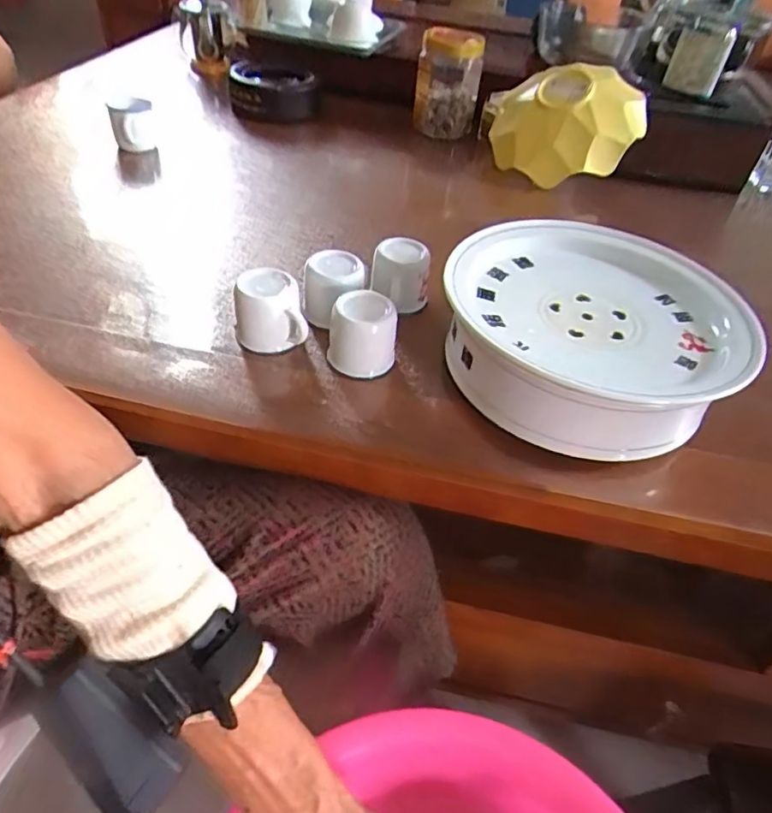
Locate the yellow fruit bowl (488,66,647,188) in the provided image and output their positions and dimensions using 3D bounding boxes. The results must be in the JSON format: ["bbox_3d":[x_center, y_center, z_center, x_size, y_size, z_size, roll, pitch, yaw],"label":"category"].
[{"bbox_3d":[0.243,-0.385,0.773,0.189,0.106,0.176,11,45,5],"label":"yellow fruit bowl"}]

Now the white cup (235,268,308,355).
[{"bbox_3d":[-0.094,-0.077,0.466,0.057,0.055,0.053,-2,45,-9],"label":"white cup"}]

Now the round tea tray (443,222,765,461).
[{"bbox_3d":[0.147,-0.058,0.457,0.196,0.086,0.215,3,45,-3],"label":"round tea tray"}]

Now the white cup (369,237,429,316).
[{"bbox_3d":[0.013,-0.118,0.525,0.052,0.052,0.055,3,45,-3],"label":"white cup"}]

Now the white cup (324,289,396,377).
[{"bbox_3d":[-0.019,-0.057,0.455,0.054,0.054,0.052,3,45,-3],"label":"white cup"}]

